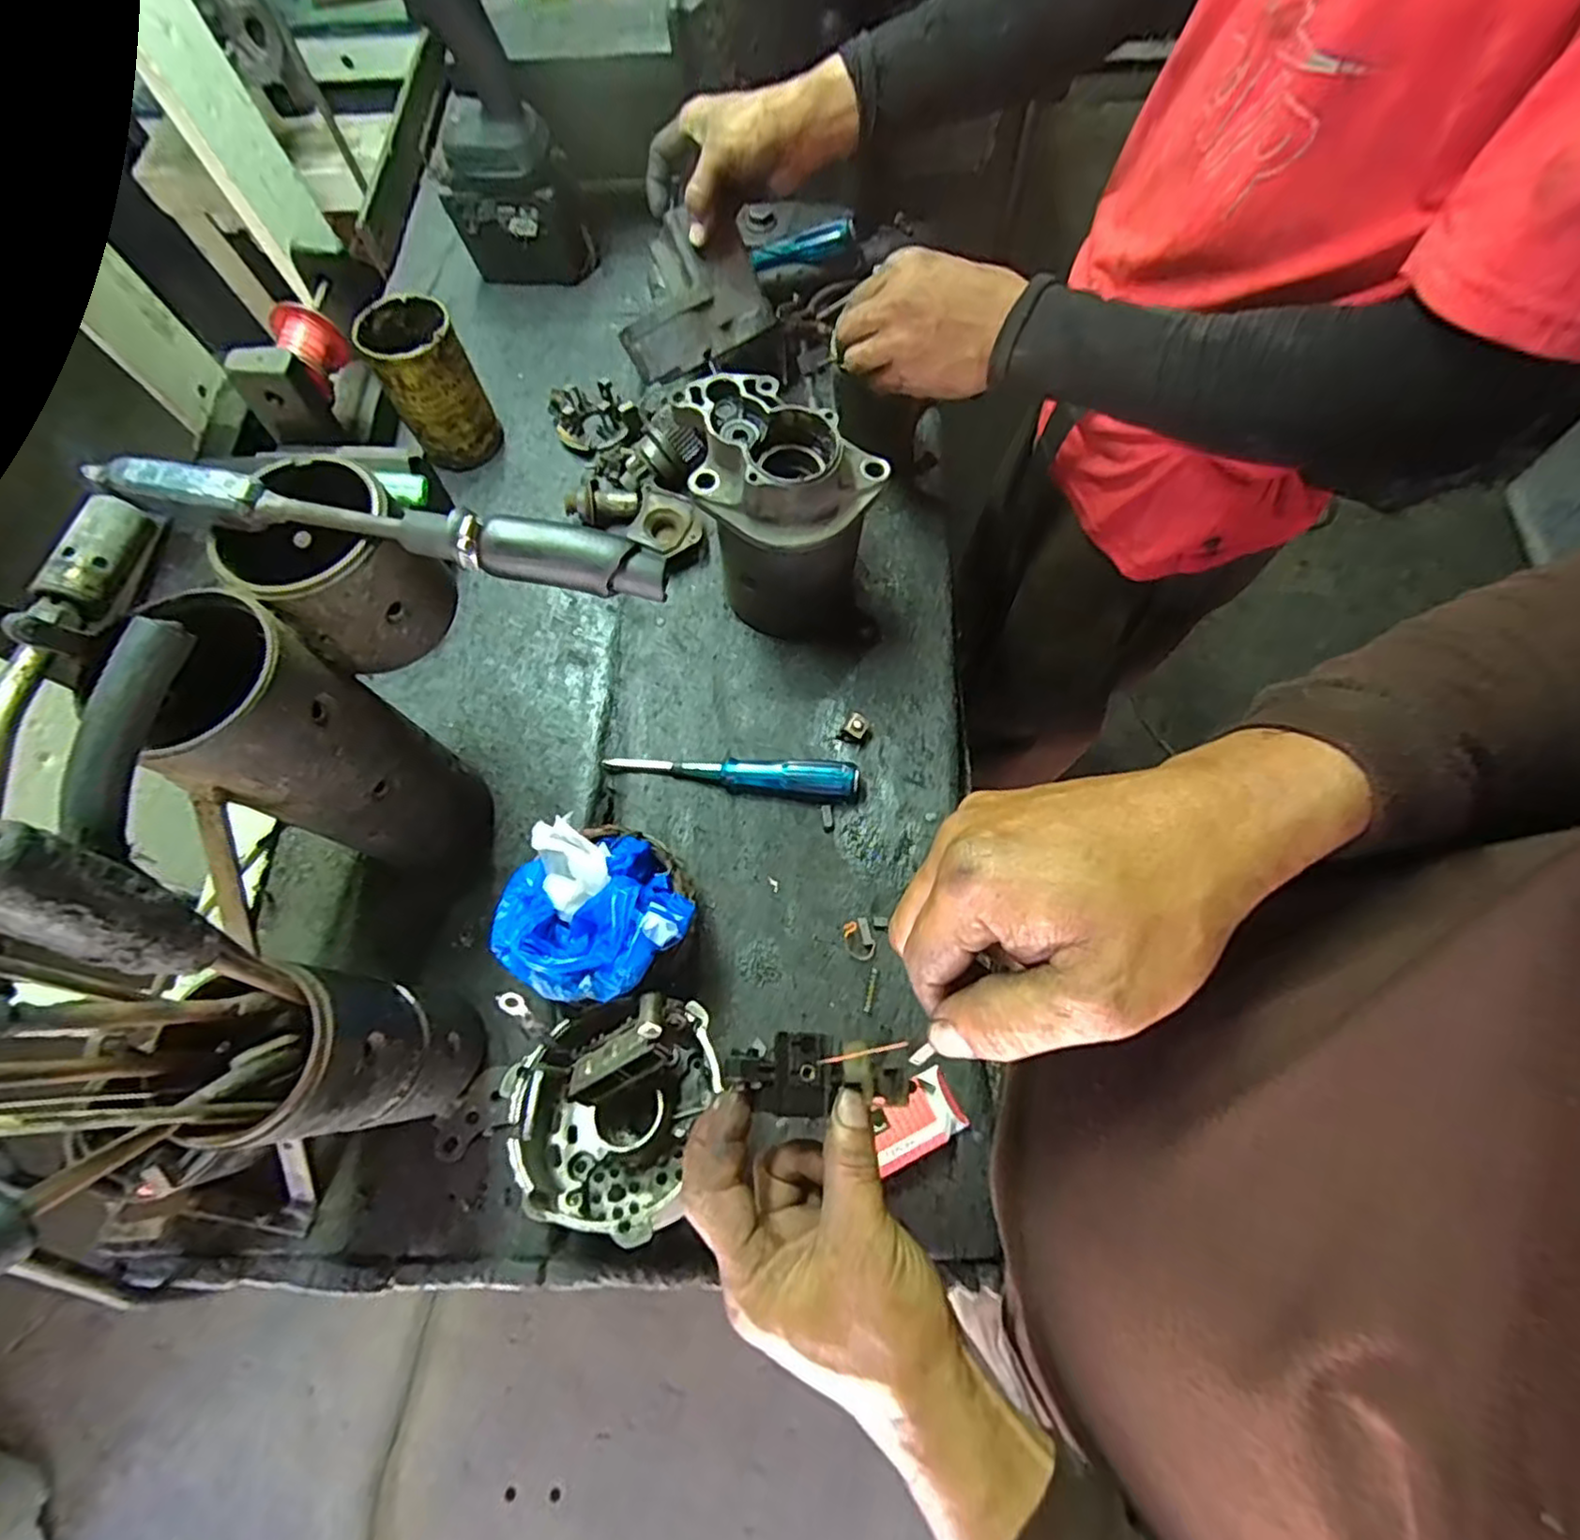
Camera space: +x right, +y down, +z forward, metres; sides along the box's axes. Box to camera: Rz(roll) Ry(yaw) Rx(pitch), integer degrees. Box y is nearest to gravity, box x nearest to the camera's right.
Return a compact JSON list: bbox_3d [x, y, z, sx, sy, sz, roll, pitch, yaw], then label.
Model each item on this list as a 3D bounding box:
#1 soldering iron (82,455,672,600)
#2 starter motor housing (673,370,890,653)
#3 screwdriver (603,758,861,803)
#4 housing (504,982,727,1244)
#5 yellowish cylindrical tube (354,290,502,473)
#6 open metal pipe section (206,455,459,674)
[{"bbox_3d":[-0.194,-0.120,0.331,0.271,0.032,0.027,10,71,5],"label":"soldering iron"},{"bbox_3d":[0.000,-0.189,0.528,0.130,0.166,0.133,-16,70,-4],"label":"starter motor housing"},{"bbox_3d":[-0.042,0.000,0.536,0.191,0.026,0.028,7,70,4],"label":"screwdriver"},{"bbox_3d":[-0.105,0.202,0.413,0.113,0.088,0.118,-1,70,2],"label":"housing"},{"bbox_3d":[-0.314,-0.337,0.605,0.074,0.115,0.077,-1,70,2],"label":"yellowish cylindrical tube"},{"bbox_3d":[-0.243,-0.110,0.374,0.084,0.087,0.083,36,75,14],"label":"open metal pipe section"}]

